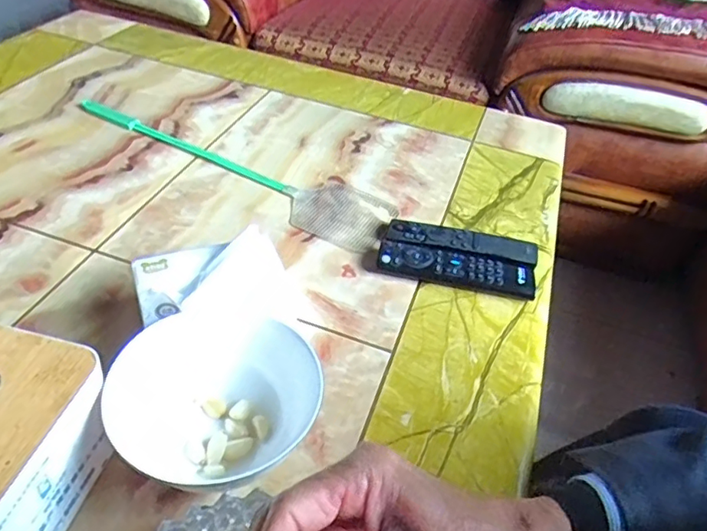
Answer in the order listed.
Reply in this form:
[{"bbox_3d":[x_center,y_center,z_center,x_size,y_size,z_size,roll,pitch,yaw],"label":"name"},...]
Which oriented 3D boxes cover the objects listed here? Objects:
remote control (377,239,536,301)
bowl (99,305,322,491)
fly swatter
[{"bbox_3d":[0.105,0.003,0.575,0.158,0.021,0.046,12,42,6],"label":"remote control"},{"bbox_3d":[-0.102,0.098,0.406,0.140,0.068,0.120,-19,48,-26],"label":"bowl"},{"bbox_3d":[-0.152,-0.134,0.698,0.455,0.012,0.104,27,46,21],"label":"fly swatter"}]

